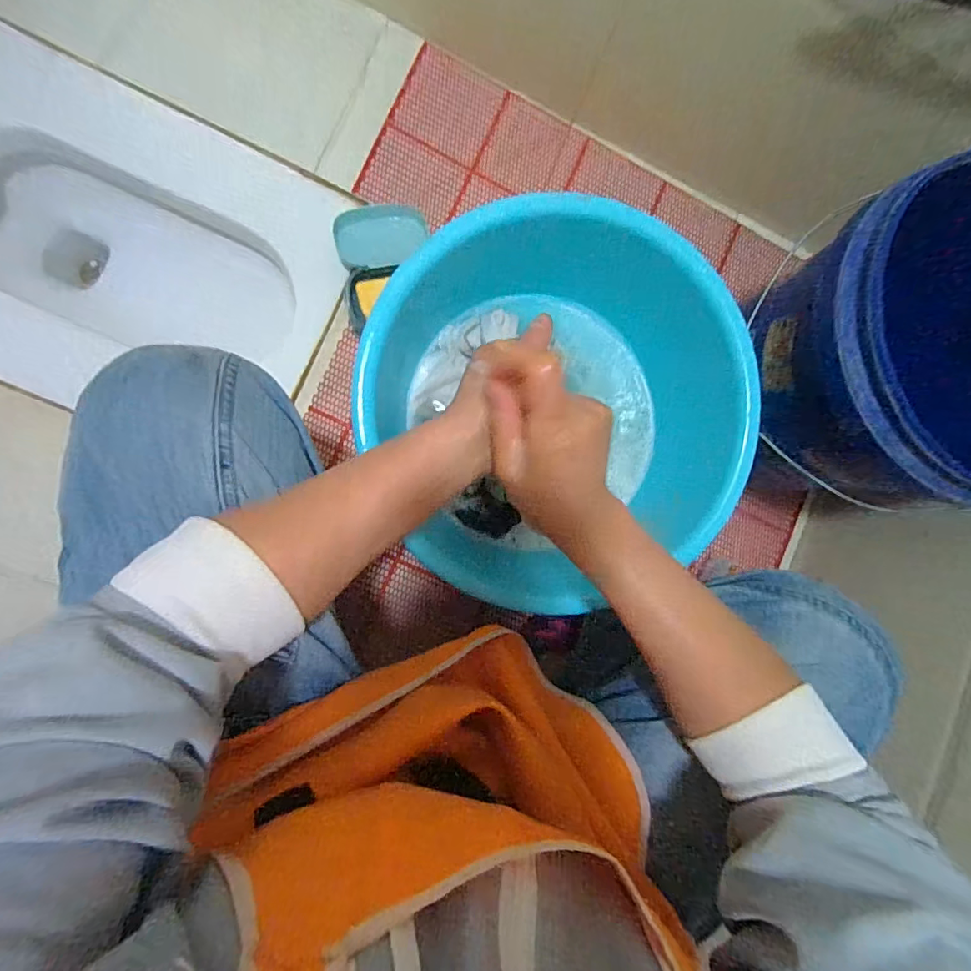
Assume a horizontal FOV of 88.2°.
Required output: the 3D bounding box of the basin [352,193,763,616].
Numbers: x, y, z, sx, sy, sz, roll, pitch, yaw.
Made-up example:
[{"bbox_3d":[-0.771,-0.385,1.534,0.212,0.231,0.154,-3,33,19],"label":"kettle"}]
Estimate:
[{"bbox_3d":[0.070,-0.073,0.475,0.313,0.145,0.343,0,88,-10],"label":"basin"}]

